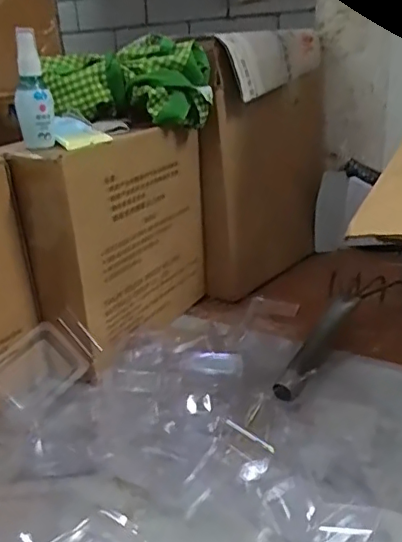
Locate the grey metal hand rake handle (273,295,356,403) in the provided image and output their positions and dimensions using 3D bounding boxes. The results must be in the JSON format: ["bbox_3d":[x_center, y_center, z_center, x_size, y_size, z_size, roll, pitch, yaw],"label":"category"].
[{"bbox_3d":[0.145,0.082,0.689,0.032,0.032,0.223,9,26,28],"label":"grey metal hand rake handle"}]

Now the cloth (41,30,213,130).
[{"bbox_3d":[-0.089,-0.241,0.737,0.202,0.095,0.100,0,22,10],"label":"cloth"}]

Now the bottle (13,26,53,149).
[{"bbox_3d":[-0.178,-0.187,0.596,0.036,0.120,0.032,-10,24,-15],"label":"bottle"}]

